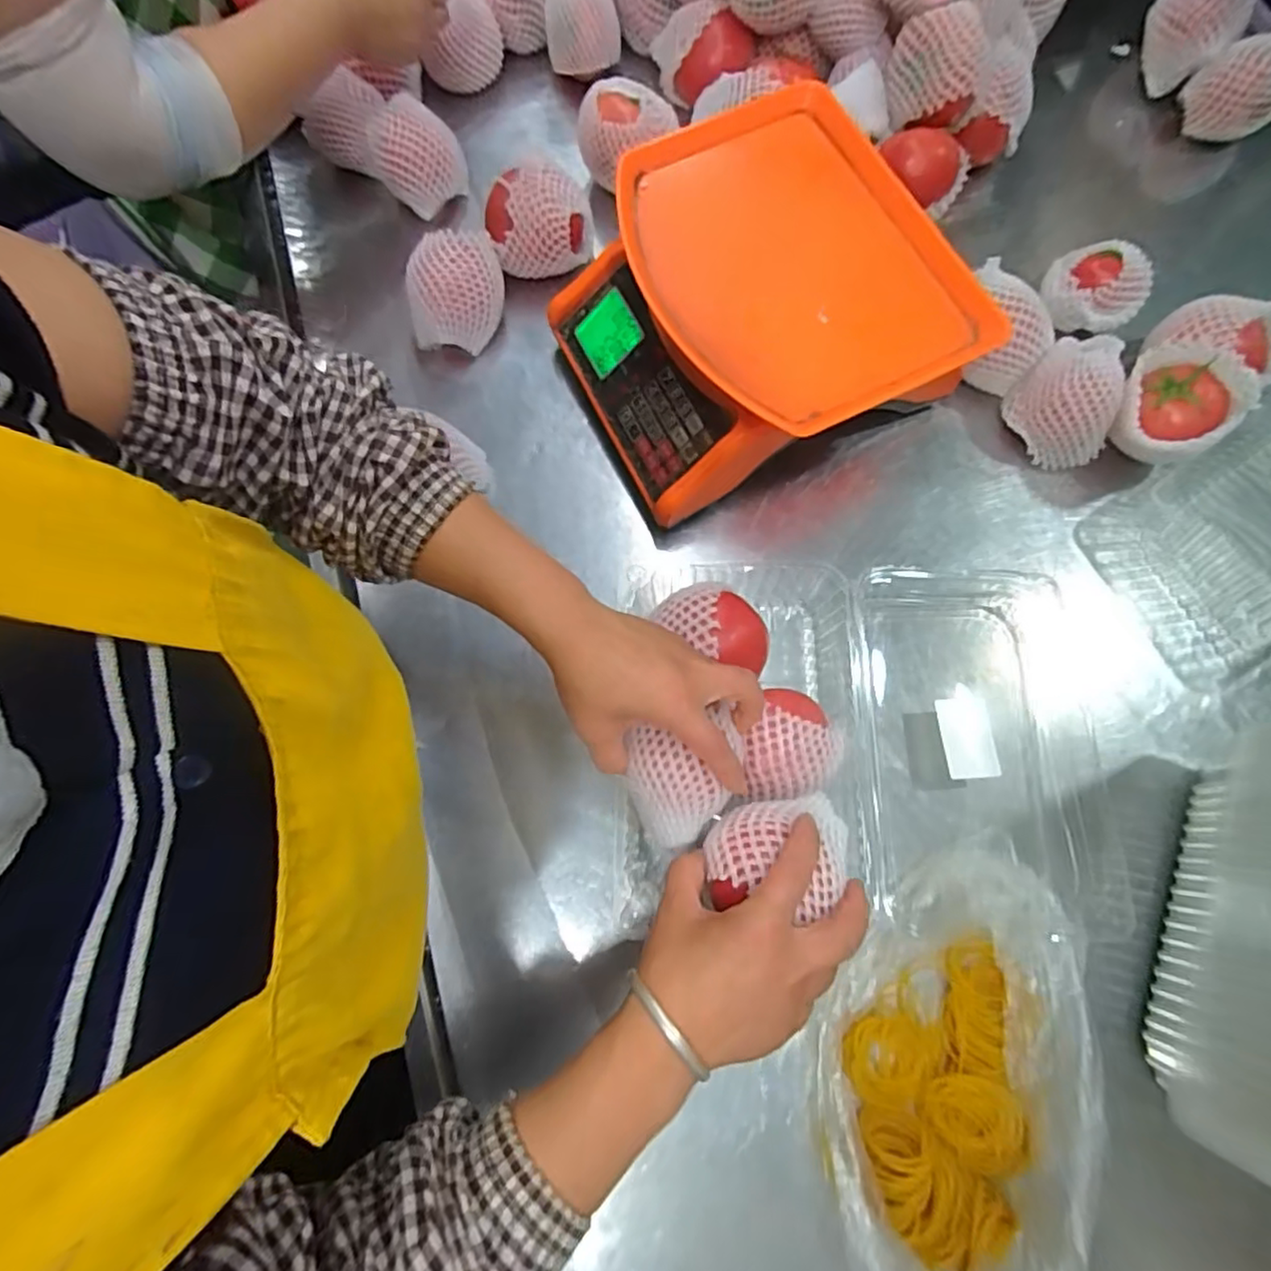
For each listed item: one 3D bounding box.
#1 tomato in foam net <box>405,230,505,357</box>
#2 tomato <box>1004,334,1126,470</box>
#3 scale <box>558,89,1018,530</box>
[{"bbox_3d":[-0.165,-0.310,0.593,0.081,0.084,0.077,-2,73,1],"label":"tomato in foam net"},{"bbox_3d":[0.366,-0.194,0.544,0.067,0.079,0.088,-28,75,-7],"label":"tomato"},{"bbox_3d":[0.095,-0.260,0.537,0.278,0.125,0.282,-26,76,-5],"label":"scale"}]

